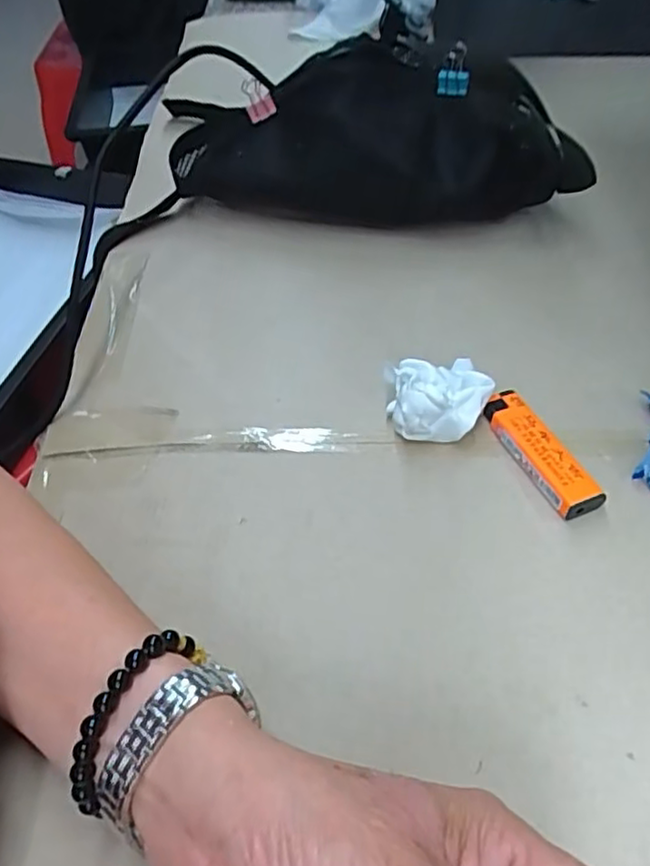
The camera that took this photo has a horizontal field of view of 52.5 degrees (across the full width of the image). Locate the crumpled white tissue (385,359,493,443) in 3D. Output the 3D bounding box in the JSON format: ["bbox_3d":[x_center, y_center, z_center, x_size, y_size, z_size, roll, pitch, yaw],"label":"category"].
[{"bbox_3d":[0.064,-0.019,0.358,0.056,0.031,0.041,-13,53,-8],"label":"crumpled white tissue"}]

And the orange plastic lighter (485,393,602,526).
[{"bbox_3d":[0.110,0.010,0.343,0.023,0.015,0.078,-21,54,-14],"label":"orange plastic lighter"}]

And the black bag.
[{"bbox_3d":[0.036,-0.214,0.478,0.298,0.099,0.083,6,52,6],"label":"black bag"}]

